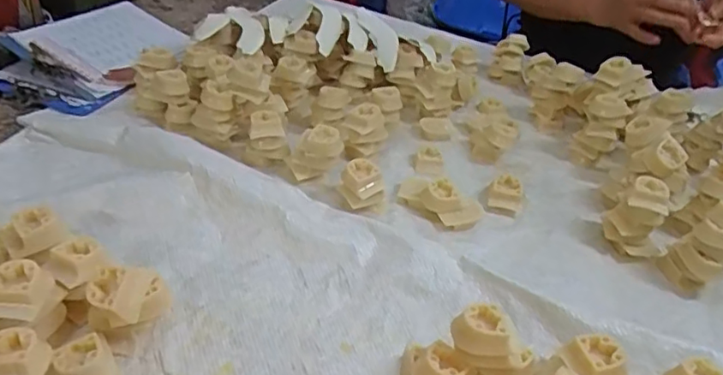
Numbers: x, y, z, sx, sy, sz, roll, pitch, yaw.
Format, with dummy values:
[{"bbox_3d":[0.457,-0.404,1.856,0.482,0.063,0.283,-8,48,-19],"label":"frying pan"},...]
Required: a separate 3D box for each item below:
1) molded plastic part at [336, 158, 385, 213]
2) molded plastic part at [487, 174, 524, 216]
[{"bbox_3d":[0.001,0.000,0.580,0.043,0.041,0.044,-12,38,-27],"label":"molded plastic part"},{"bbox_3d":[0.154,0.007,0.613,0.035,0.028,0.031,12,34,7],"label":"molded plastic part"}]

